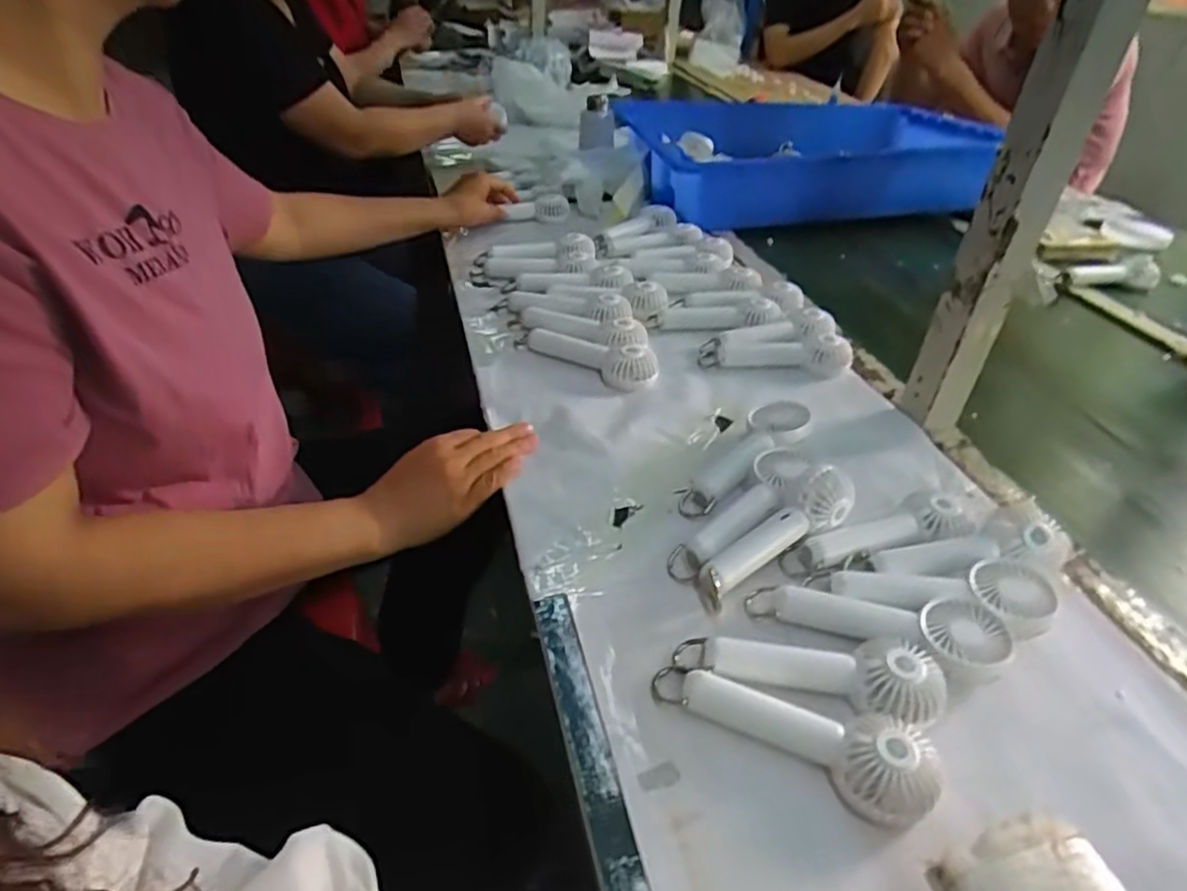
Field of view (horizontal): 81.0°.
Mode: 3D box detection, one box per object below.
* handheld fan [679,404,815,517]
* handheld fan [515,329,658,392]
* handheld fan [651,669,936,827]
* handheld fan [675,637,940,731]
[{"bbox_3d":[0.132,0.008,0.609,0.052,0.036,0.160,33,46,32],"label":"handheld fan"},{"bbox_3d":[-0.007,-0.103,0.743,0.154,0.030,0.054,24,42,24],"label":"handheld fan"},{"bbox_3d":[0.116,0.166,0.411,0.162,0.032,0.047,20,40,20],"label":"handheld fan"},{"bbox_3d":[0.136,0.142,0.439,0.158,0.032,0.051,5,37,1],"label":"handheld fan"}]

